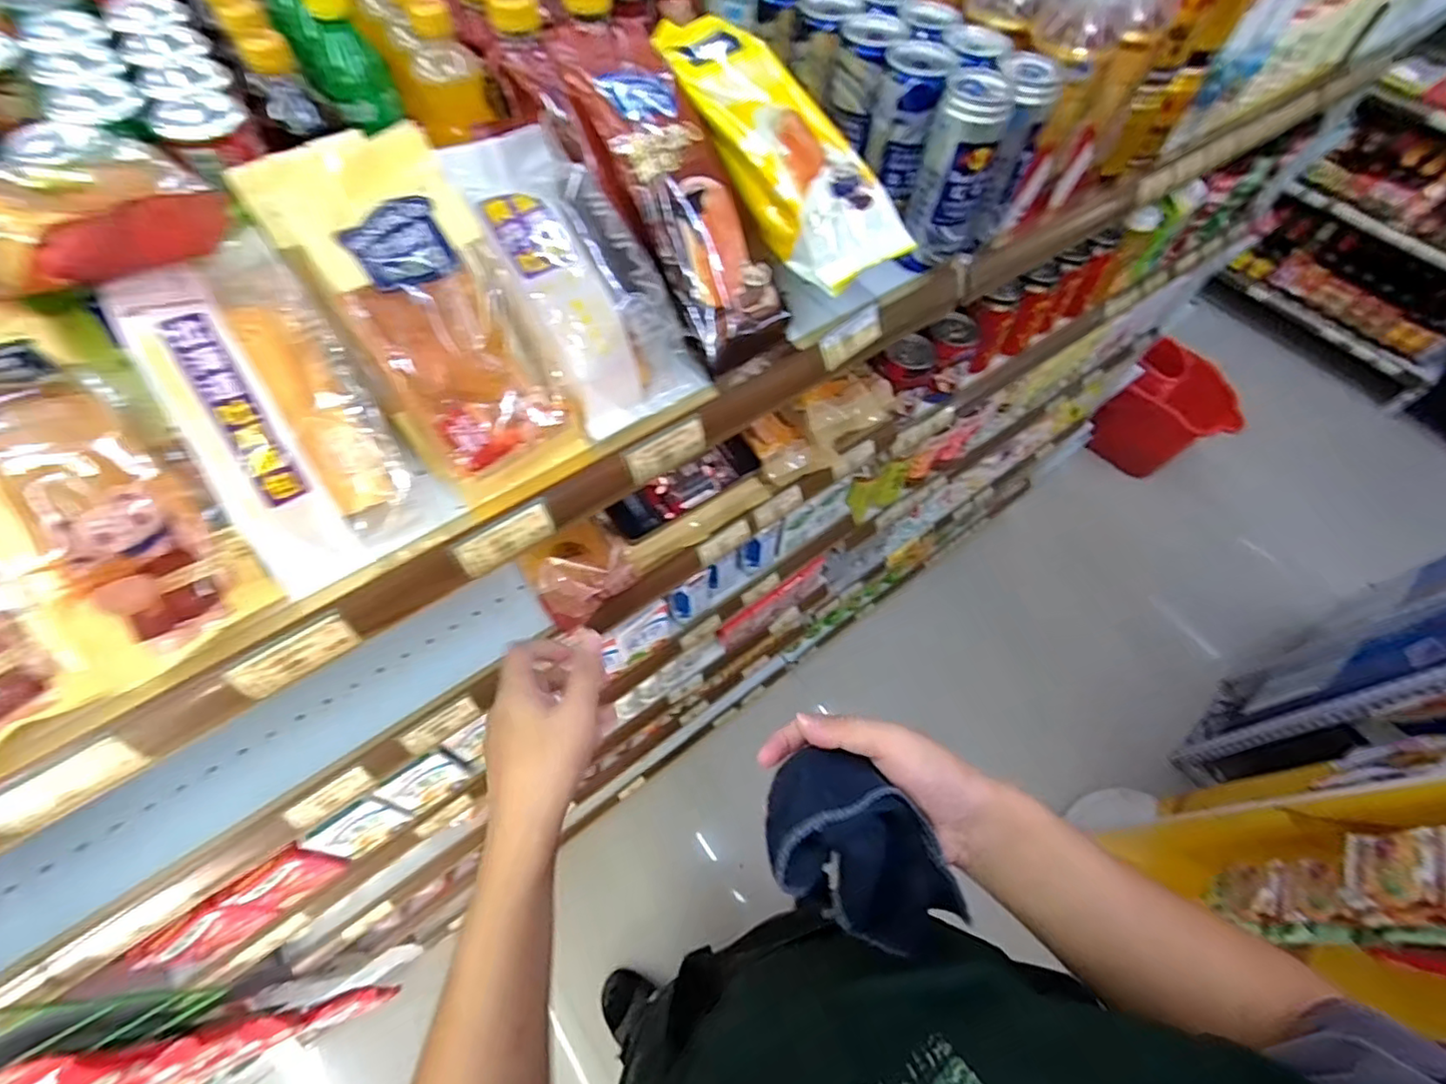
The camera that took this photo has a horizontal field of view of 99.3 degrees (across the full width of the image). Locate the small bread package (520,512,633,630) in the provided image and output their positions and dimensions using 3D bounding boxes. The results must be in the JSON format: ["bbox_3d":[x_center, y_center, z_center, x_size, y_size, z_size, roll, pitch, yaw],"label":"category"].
[{"bbox_3d":[-0.125,0.024,0.548,0.087,0.034,0.075,-34,95,-17],"label":"small bread package"}]

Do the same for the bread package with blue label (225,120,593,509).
[{"bbox_3d":[-0.157,-0.123,0.341,0.091,0.033,0.194,-37,111,-21],"label":"bread package with blue label"}]

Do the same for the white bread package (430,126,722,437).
[{"bbox_3d":[-0.091,-0.174,0.394,0.102,0.054,0.198,-32,97,-20],"label":"white bread package"}]

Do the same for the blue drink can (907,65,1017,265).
[{"bbox_3d":[0.179,-0.282,0.472,0.055,0.116,0.051,23,62,9],"label":"blue drink can"}]

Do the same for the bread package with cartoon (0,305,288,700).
[{"bbox_3d":[-0.331,-0.031,0.294,0.091,0.056,0.215,-43,97,-23],"label":"bread package with cartoon"}]

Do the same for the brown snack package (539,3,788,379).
[{"bbox_3d":[-0.034,-0.249,0.434,0.078,0.034,0.248,-31,99,-19],"label":"brown snack package"}]

